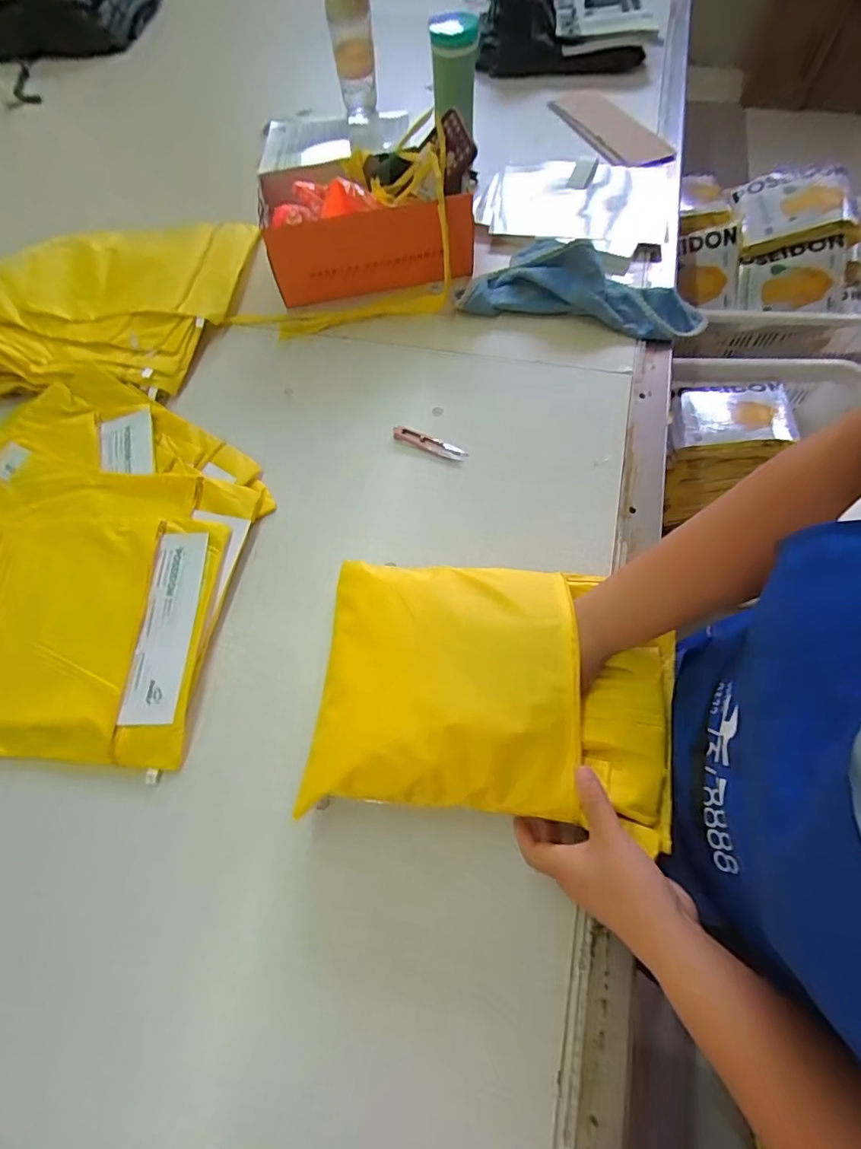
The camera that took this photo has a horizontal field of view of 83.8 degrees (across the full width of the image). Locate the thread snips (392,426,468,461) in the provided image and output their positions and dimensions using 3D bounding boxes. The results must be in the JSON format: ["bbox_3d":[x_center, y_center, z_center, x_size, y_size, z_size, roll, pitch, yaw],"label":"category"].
[{"bbox_3d":[-0.001,-0.171,0.619,0.096,0.009,0.025,20,67,12],"label":"thread snips"}]

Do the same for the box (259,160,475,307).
[{"bbox_3d":[-0.093,-0.531,0.740,0.304,0.116,0.140,-10,64,-2],"label":"box"}]

